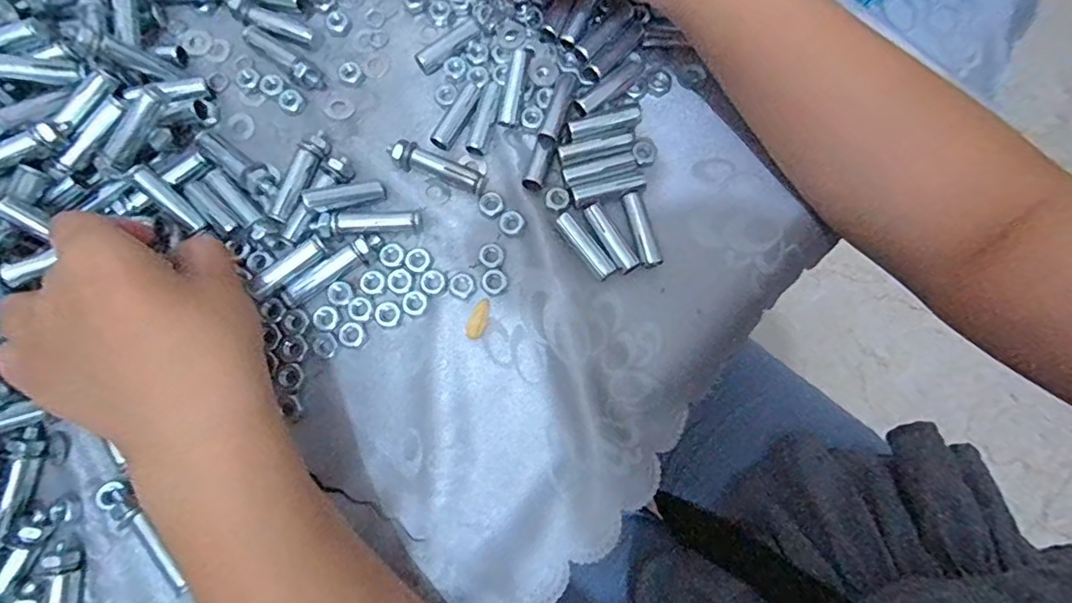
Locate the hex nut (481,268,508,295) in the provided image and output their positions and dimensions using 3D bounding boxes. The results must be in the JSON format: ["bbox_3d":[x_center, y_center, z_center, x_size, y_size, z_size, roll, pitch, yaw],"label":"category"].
[{"bbox_3d":[-0.022,-0.010,0.276,0.013,0.004,0.012,-27,80,-5],"label":"hex nut"}]

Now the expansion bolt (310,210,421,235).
[{"bbox_3d":[-0.087,-0.041,0.278,0.053,0.011,0.011,-7,78,-1],"label":"expansion bolt"}]

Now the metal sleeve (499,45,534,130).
[{"bbox_3d":[-0.011,-0.120,0.295,0.010,0.007,0.047,11,79,2],"label":"metal sleeve"}]

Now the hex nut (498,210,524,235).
[{"bbox_3d":[-0.013,-0.041,0.282,0.013,0.004,0.012,13,79,3],"label":"hex nut"}]

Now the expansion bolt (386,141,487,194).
[{"bbox_3d":[-0.052,-0.072,0.286,0.054,0.010,0.016,20,79,4],"label":"expansion bolt"}]

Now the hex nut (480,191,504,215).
[{"bbox_3d":[-0.024,-0.052,0.284,0.012,0.005,0.012,-43,81,-8],"label":"hex nut"}]

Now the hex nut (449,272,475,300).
[{"bbox_3d":[-0.038,-0.009,0.275,0.013,0.004,0.014,-32,80,-6],"label":"hex nut"}]

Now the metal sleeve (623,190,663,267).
[{"bbox_3d":[0.054,-0.037,0.279,0.010,0.009,0.041,-16,79,-3],"label":"metal sleeve"}]

